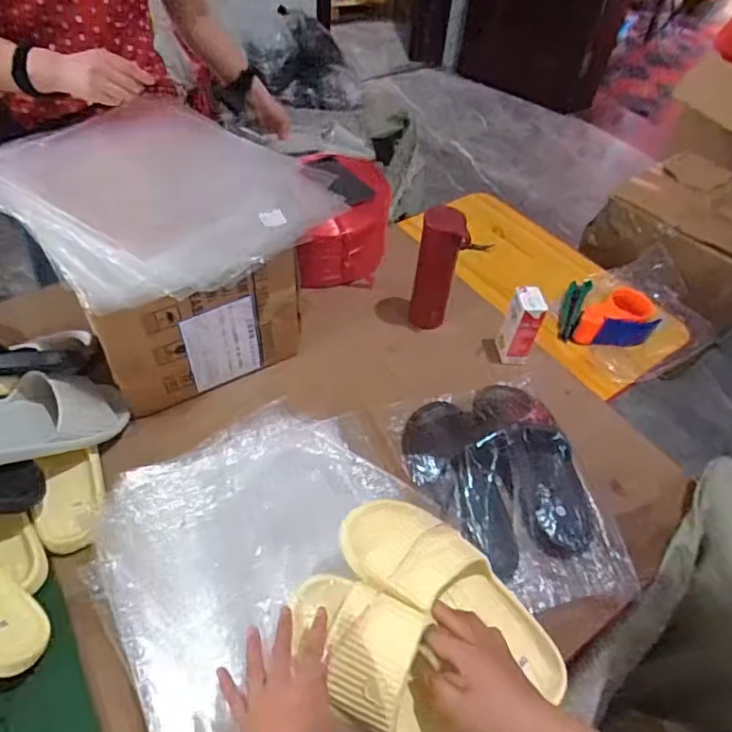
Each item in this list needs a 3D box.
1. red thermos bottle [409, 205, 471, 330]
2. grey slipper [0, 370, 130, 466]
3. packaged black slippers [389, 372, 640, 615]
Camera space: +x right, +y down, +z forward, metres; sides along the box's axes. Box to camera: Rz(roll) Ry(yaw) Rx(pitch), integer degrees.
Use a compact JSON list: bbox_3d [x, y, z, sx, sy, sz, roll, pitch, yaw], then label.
[{"bbox_3d":[0.117,-0.159,0.915,0.067,0.203,0.059,3,49,-3],"label":"red thermos bottle"},{"bbox_3d":[-0.428,0.069,0.716,0.240,0.079,0.103,-13,48,-44],"label":"grey slipper"},{"bbox_3d":[0.187,0.153,0.772,0.246,0.087,0.335,-5,50,-9],"label":"packaged black slippers"}]

